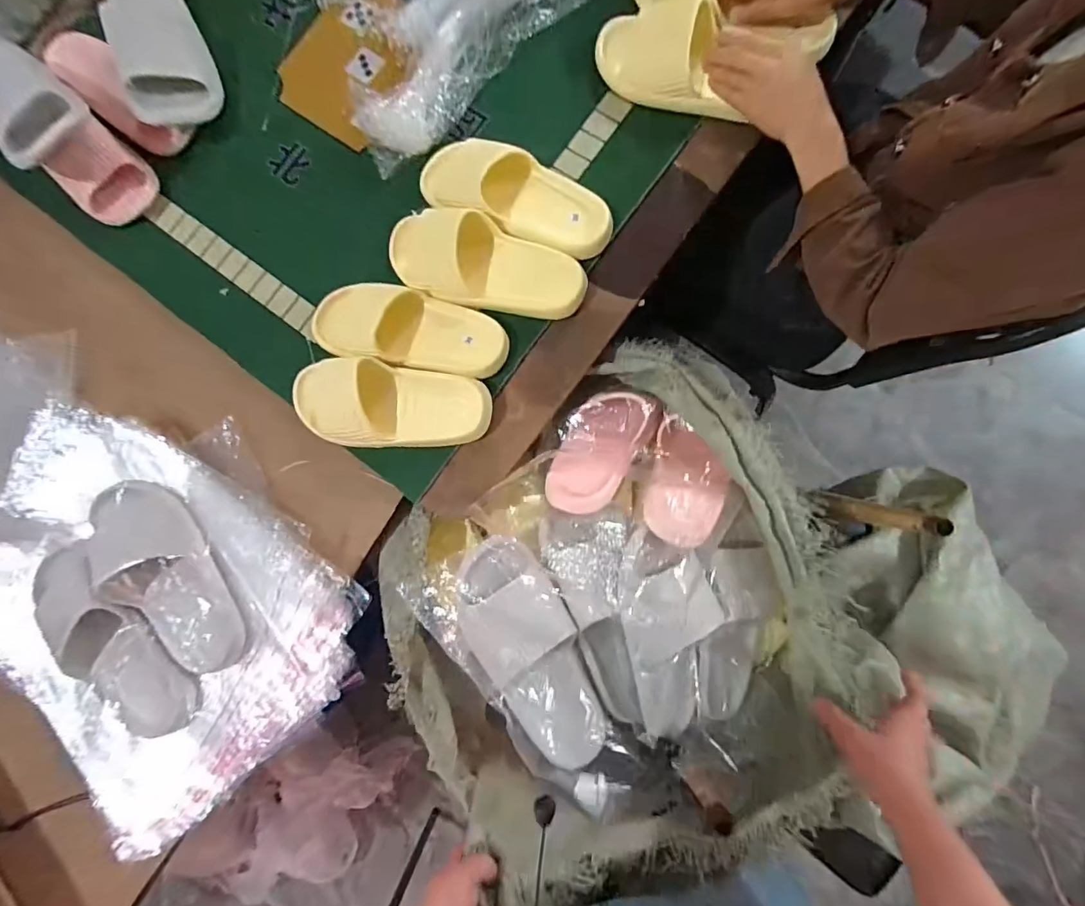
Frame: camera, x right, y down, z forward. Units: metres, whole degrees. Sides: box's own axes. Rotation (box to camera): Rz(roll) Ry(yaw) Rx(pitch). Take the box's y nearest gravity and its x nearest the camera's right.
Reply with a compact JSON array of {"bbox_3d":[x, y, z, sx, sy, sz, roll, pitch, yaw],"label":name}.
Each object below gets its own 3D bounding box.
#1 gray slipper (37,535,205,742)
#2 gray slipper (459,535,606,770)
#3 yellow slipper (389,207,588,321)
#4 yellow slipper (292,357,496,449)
[{"bbox_3d":[-0.507,0.221,0.571,0.104,0.052,0.250,-44,81,1],"label":"gray slipper"},{"bbox_3d":[-0.007,0.224,0.565,0.109,0.054,0.261,-31,82,3],"label":"gray slipper"},{"bbox_3d":[-0.071,-0.229,0.589,0.246,0.061,0.104,11,86,7],"label":"yellow slipper"},{"bbox_3d":[-0.182,-0.055,0.581,0.238,0.055,0.097,2,85,7],"label":"yellow slipper"}]

